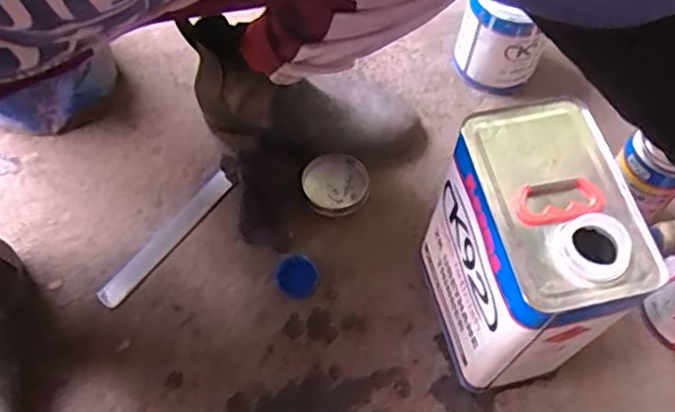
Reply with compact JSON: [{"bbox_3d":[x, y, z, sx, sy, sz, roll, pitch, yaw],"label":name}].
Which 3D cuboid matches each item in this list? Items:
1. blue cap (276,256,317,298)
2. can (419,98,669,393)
[{"bbox_3d":[-0.044,0.078,0.698,0.043,0.005,0.047,0,62,0],"label":"blue cap"},{"bbox_3d":[0.157,0.050,0.575,0.112,0.249,0.171,-10,62,-7],"label":"can"}]

